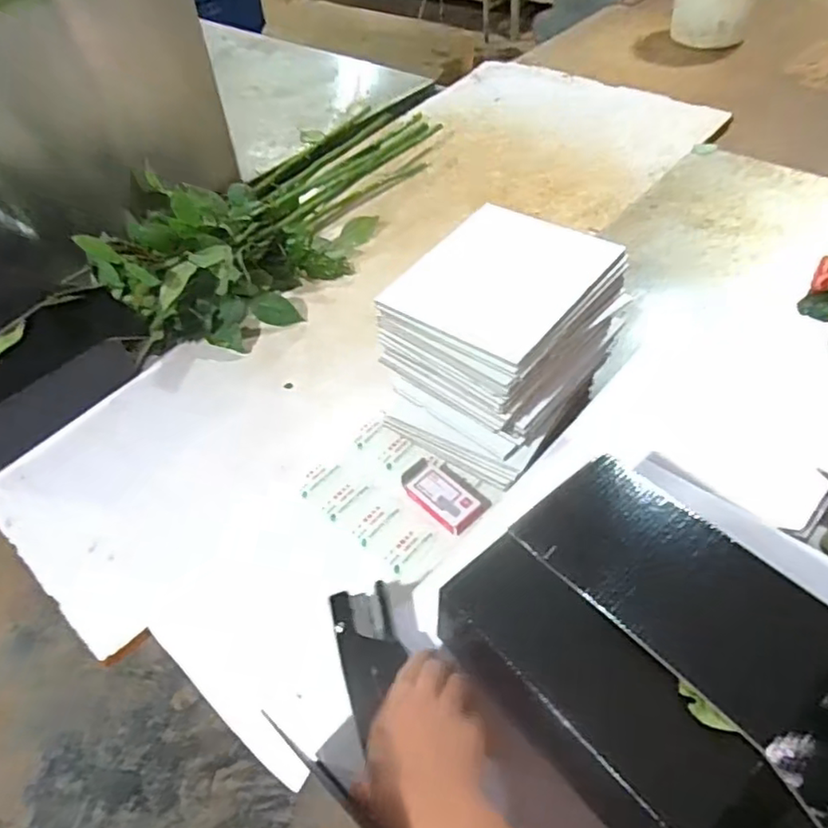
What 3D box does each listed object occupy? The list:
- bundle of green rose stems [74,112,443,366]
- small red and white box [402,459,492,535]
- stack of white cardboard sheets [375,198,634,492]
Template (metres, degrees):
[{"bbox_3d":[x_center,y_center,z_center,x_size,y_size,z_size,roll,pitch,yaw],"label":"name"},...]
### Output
[{"bbox_3d":[-0.200,-0.346,0.976,0.284,0.115,0.625,12,51,17],"label":"bundle of green rose stems"},{"bbox_3d":[0.028,0.080,0.627,0.044,0.015,0.083,-38,54,-26],"label":"small red and white box"},{"bbox_3d":[0.086,-0.073,0.637,0.163,0.167,0.190,30,58,29],"label":"stack of white cardboard sheets"}]

